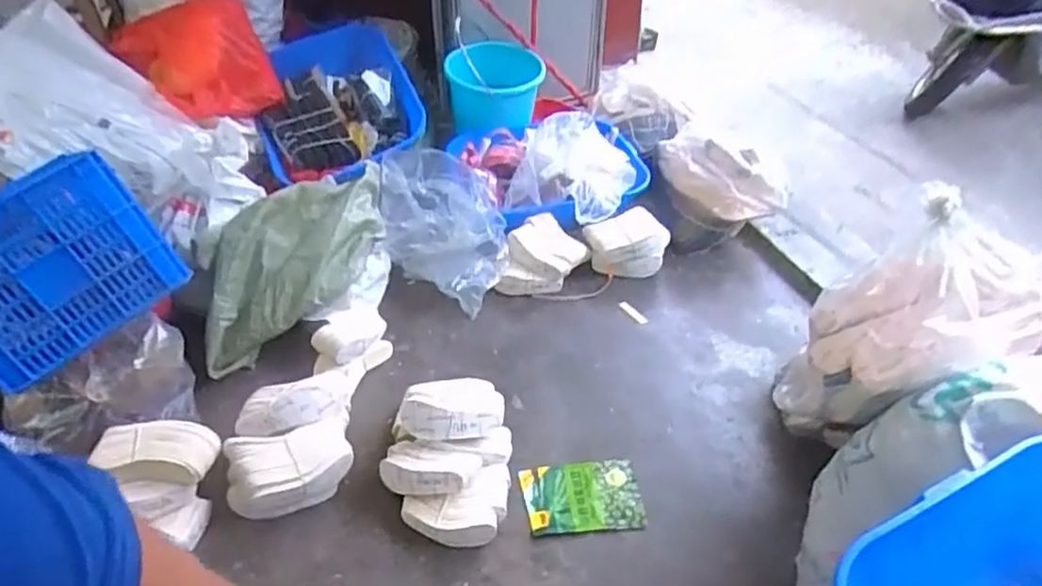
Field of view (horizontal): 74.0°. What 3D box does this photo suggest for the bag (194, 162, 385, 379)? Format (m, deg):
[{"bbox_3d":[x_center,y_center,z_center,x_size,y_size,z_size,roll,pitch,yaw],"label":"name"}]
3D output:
[{"bbox_3d":[-0.603,-0.077,1.841,0.496,0.351,0.366,-10,38,-8],"label":"bag"}]

